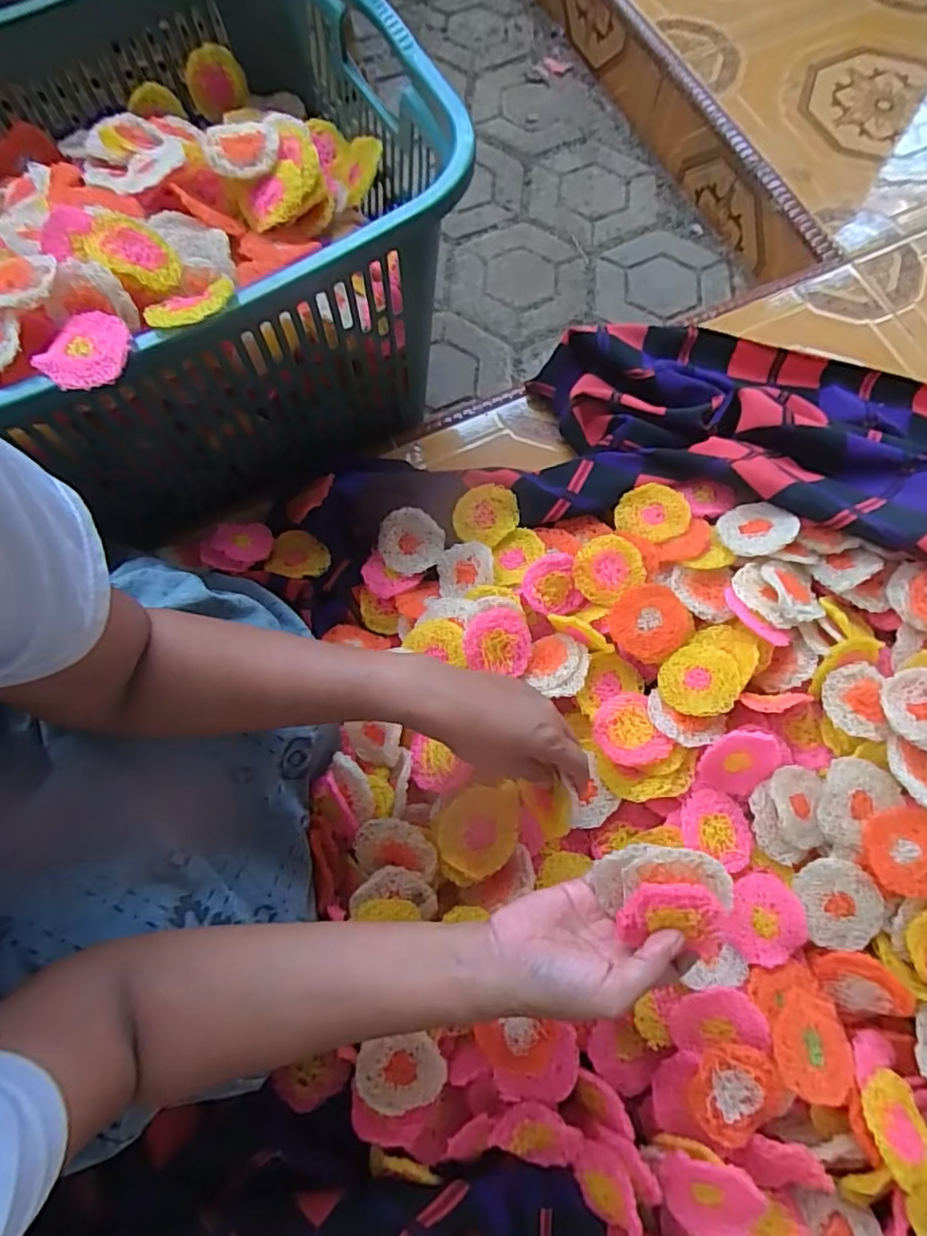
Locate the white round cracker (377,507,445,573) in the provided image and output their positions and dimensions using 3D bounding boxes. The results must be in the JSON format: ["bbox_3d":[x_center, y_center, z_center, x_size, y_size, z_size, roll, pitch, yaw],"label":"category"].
[{"bbox_3d":[-0.054,-0.077,0.617,0.063,0.012,0.063,0,93,1],"label":"white round cracker"}]

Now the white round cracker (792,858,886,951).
[{"bbox_3d":[0.296,0.224,0.478,0.057,0.004,0.064,-18,74,24],"label":"white round cracker"}]

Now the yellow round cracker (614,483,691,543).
[{"bbox_3d":[0.187,-0.104,0.597,0.066,0.006,0.056,25,84,25],"label":"yellow round cracker"}]

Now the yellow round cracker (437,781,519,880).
[{"bbox_3d":[0.012,0.169,0.489,0.064,0.004,0.070,12,74,-14],"label":"yellow round cracker"}]

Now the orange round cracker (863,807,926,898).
[{"bbox_3d":[0.345,0.178,0.466,0.066,0.013,0.062,0,73,1],"label":"orange round cracker"}]

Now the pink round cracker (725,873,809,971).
[{"bbox_3d":[0.241,0.240,0.483,0.060,0.008,0.064,0,73,1],"label":"pink round cracker"}]

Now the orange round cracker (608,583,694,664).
[{"bbox_3d":[0.171,0.005,0.554,0.068,0.009,0.064,-45,78,5],"label":"orange round cracker"}]

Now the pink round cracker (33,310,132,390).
[{"bbox_3d":[-0.264,-0.188,0.429,0.054,0.009,0.062,22,75,7],"label":"pink round cracker"}]

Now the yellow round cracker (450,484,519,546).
[{"bbox_3d":[0.023,-0.104,0.619,0.064,0.016,0.059,0,73,1],"label":"yellow round cracker"}]

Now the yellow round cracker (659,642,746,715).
[{"bbox_3d":[0.206,0.054,0.529,0.063,0.007,0.063,-15,63,31],"label":"yellow round cracker"}]

